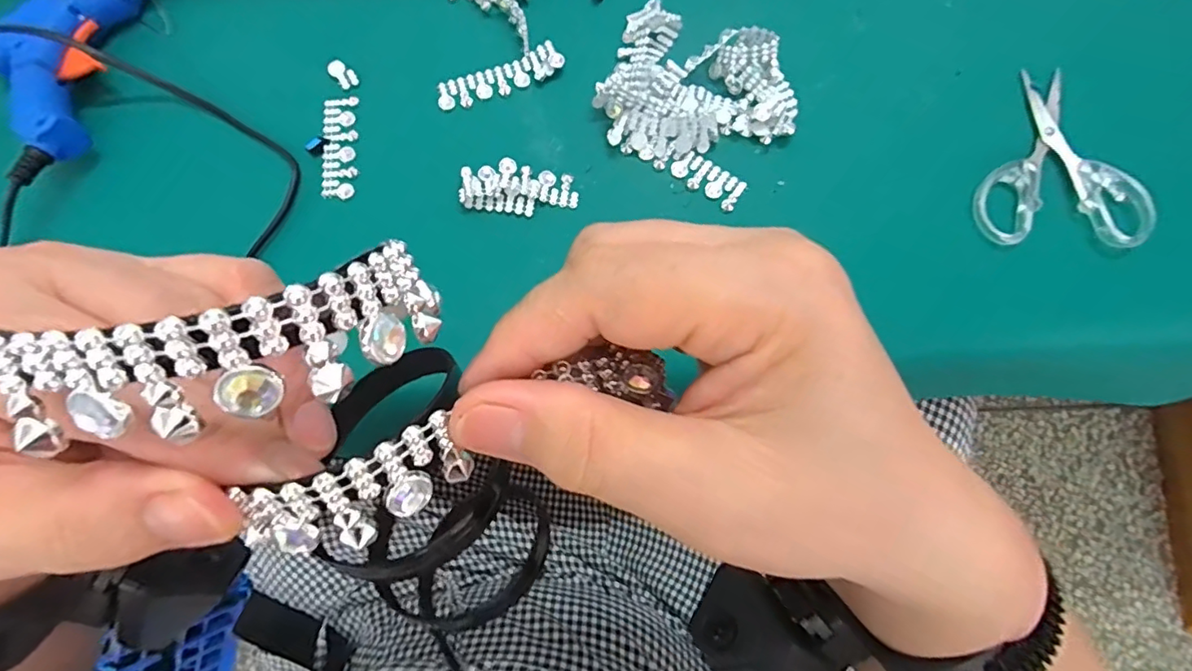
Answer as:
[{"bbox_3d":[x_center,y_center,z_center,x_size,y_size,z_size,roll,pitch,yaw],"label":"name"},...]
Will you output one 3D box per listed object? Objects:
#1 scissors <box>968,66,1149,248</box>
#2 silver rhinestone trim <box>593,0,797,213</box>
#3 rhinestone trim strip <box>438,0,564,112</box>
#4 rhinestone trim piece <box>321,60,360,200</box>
[{"bbox_3d":[0.262,-0.104,0.314,0.084,0.017,0.108,2,79,2],"label":"scissors"},{"bbox_3d":[0.058,-0.139,0.320,0.108,0.023,0.096,28,80,7],"label":"silver rhinestone trim"},{"bbox_3d":[-0.059,-0.186,0.334,0.073,0.011,0.093,-1,78,1],"label":"rhinestone trim strip"},{"bbox_3d":[-0.154,-0.125,0.327,0.019,0.004,0.088,-3,78,1],"label":"rhinestone trim piece"}]

